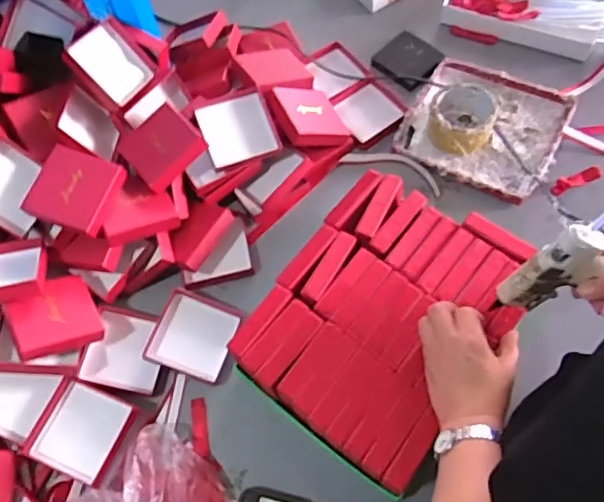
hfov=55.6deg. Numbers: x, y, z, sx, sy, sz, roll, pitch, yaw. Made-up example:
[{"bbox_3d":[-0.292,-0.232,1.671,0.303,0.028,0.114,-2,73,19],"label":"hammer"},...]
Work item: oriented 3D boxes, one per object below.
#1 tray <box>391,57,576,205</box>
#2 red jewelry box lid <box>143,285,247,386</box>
[{"bbox_3d":[0.256,-0.184,0.803,0.203,0.052,0.203,25,67,15],"label":"tray"},{"bbox_3d":[-0.130,0.103,0.698,0.092,0.020,0.099,22,59,-4],"label":"red jewelry box lid"}]

